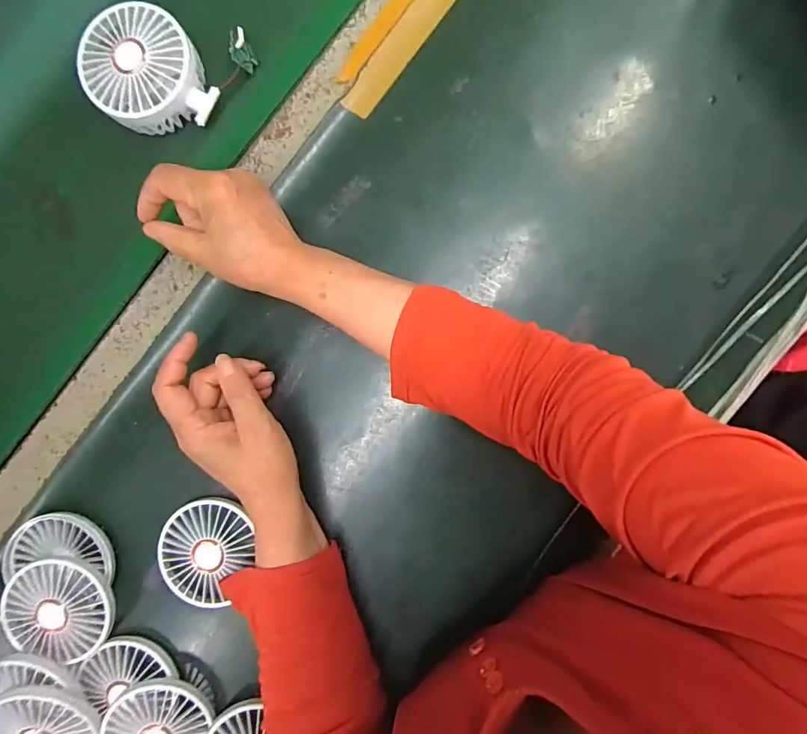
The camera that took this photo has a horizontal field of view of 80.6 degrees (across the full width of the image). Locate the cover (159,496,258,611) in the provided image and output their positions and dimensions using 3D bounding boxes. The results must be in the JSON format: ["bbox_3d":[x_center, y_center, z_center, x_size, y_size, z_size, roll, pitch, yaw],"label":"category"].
[{"bbox_3d":[-0.171,0.159,0.413,0.078,0.018,0.089,10,92,4],"label":"cover"}]

